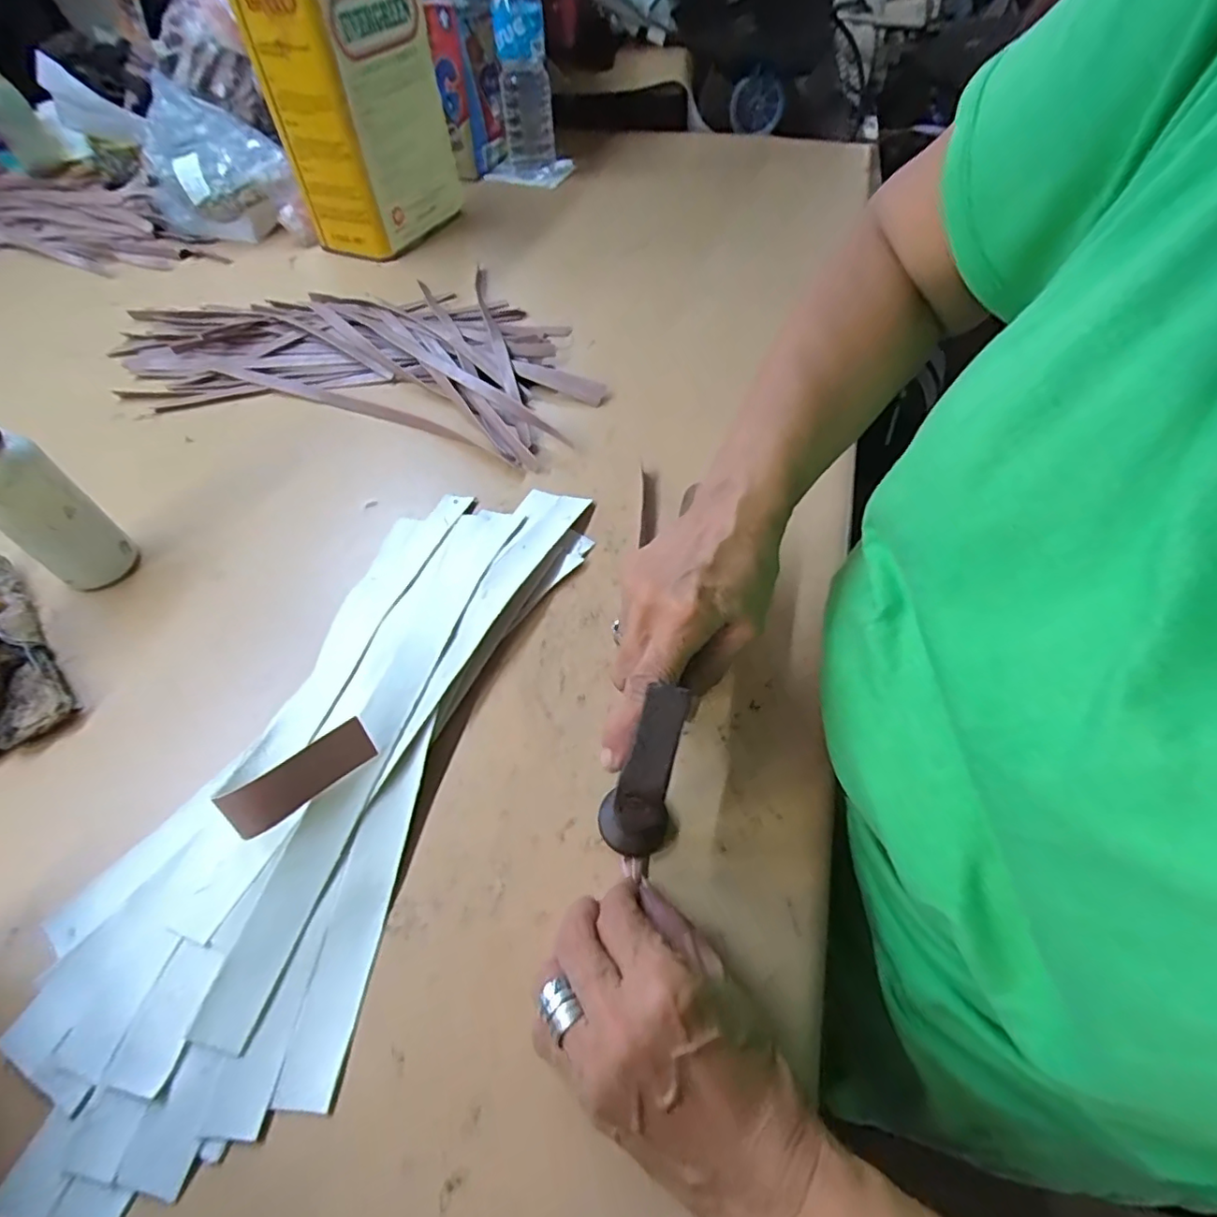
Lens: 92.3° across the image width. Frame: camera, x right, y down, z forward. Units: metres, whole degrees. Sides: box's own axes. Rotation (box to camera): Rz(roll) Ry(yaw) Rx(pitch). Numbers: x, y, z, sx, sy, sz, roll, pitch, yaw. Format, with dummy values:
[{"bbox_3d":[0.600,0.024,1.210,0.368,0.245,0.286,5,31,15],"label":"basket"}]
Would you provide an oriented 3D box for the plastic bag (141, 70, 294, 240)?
[{"bbox_3d":[-0.448,-0.490,0.662,0.129,0.113,0.158,-28,58,-18],"label":"plastic bag"}]

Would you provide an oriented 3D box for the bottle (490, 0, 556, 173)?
[{"bbox_3d":[-0.102,-0.648,0.709,0.059,0.213,0.057,-6,54,-3],"label":"bottle"}]

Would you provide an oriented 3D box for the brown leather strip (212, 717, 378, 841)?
[{"bbox_3d":[-0.145,0.079,0.277,0.065,0.023,0.009,-36,22,-34],"label":"brown leather strip"}]

